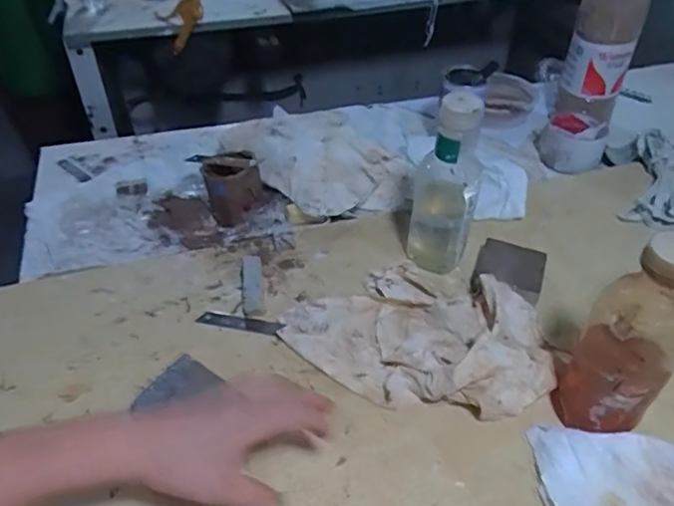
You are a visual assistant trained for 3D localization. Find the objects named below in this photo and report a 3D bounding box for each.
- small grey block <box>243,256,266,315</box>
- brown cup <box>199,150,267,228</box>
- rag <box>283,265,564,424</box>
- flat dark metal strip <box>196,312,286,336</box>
[{"bbox_3d":[-0.091,0.034,0.634,0.021,0.009,0.080,-5,44,-6],"label":"small grey block"},{"bbox_3d":[-0.129,-0.086,0.727,0.068,0.074,0.072,-16,46,-16],"label":"brown cup"},{"bbox_3d":[0.078,0.065,0.575,0.254,0.069,0.154,13,45,13],"label":"rag"},{"bbox_3d":[-0.100,0.072,0.608,0.090,0.004,0.016,8,44,8],"label":"flat dark metal strip"}]

